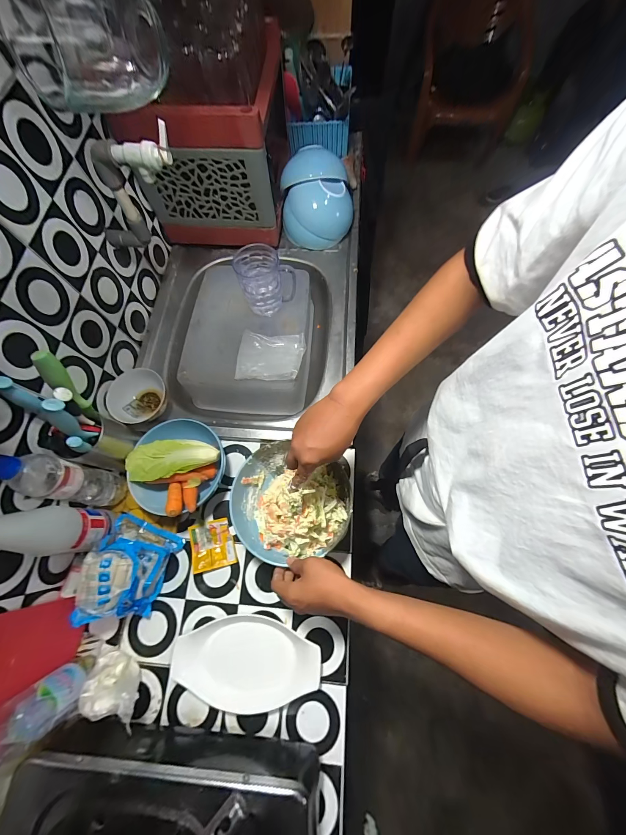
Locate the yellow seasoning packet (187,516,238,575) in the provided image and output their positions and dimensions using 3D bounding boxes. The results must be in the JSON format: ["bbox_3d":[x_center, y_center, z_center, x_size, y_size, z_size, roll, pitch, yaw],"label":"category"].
[{"bbox_3d":[-0.193,0.242,0.563,0.079,0.012,0.084,-17,71,-3],"label":"yellow seasoning packet"}]

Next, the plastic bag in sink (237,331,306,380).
[{"bbox_3d":[-0.091,-0.133,0.636,0.136,0.034,0.112,6,71,5],"label":"plastic bag in sink"}]

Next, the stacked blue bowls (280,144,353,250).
[{"bbox_3d":[0.009,-0.566,0.760,0.175,0.137,0.177,-1,71,2],"label":"stacked blue bowls"}]

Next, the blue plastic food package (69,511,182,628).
[{"bbox_3d":[-0.330,0.267,0.513,0.112,0.093,0.155,18,73,9],"label":"blue plastic food package"}]

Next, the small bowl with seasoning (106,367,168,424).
[{"bbox_3d":[-0.366,-0.039,0.619,0.113,0.057,0.110,-1,71,2],"label":"small bowl with seasoning"}]

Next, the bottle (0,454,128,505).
[{"bbox_3d":[-0.410,0.108,0.497,0.070,0.217,0.061,4,71,4],"label":"bottle"}]

